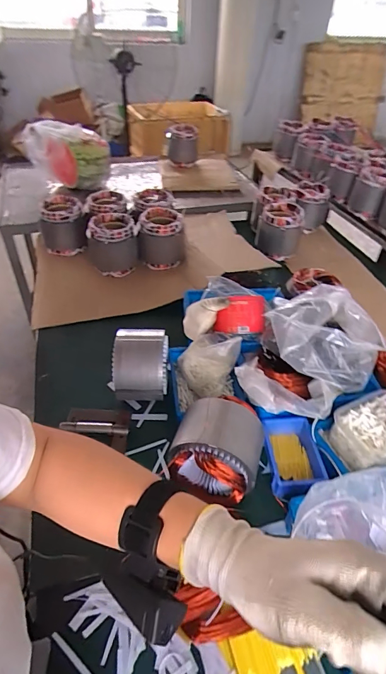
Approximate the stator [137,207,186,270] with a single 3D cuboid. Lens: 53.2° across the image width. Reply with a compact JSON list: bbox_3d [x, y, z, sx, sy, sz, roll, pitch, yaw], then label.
[{"bbox_3d":[-0.109,-0.337,1.296,0.148,0.142,0.135,-4,43,-8],"label":"stator"}]

